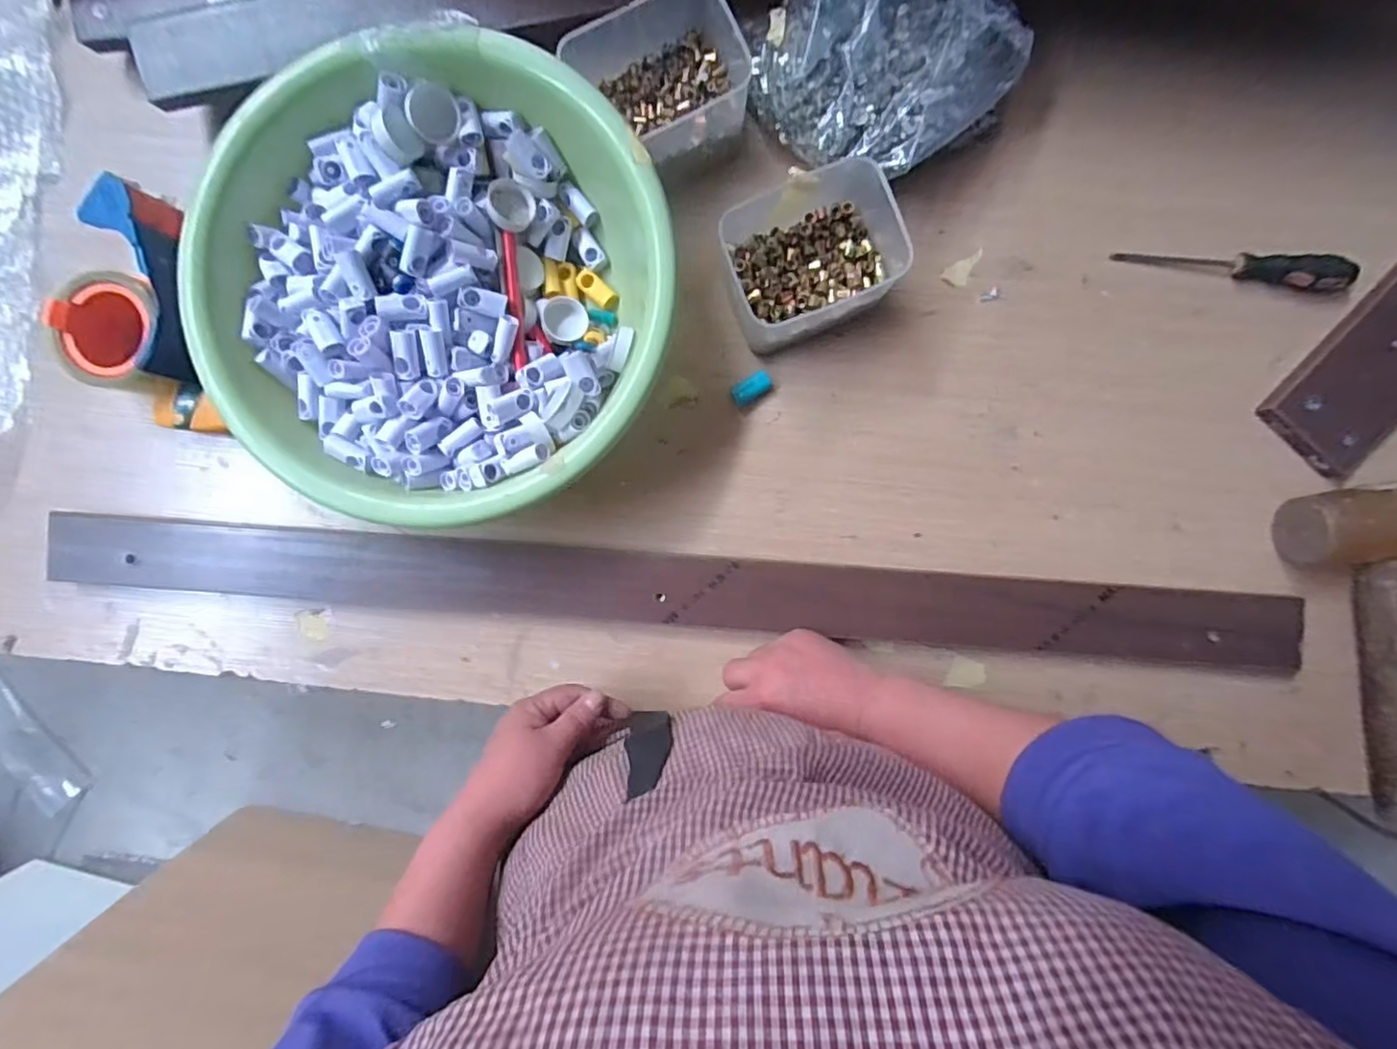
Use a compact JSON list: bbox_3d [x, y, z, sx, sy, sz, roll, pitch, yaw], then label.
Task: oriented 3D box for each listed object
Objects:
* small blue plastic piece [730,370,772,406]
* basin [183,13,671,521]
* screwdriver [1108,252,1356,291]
[{"bbox_3d":[0.044,-0.113,0.513,0.034,0.012,0.018,-34,88,1],"label":"small blue plastic piece"},{"bbox_3d":[-0.185,-0.164,0.477,0.325,0.123,0.315,0,89,2],"label":"basin"},{"bbox_3d":[0.436,-0.210,0.502,0.179,0.022,0.025,5,89,3],"label":"screwdriver"}]

